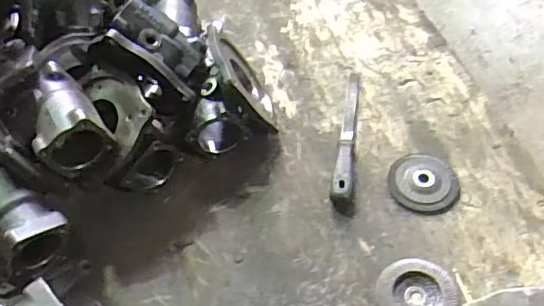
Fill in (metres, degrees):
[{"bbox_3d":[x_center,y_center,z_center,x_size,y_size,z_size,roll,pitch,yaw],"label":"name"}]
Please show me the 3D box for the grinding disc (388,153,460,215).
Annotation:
[{"bbox_3d":[0.216,0.038,0.798,0.094,0.018,0.100,-1,50,2],"label":"grinding disc"}]

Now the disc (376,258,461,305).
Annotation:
[{"bbox_3d":[0.179,0.174,0.689,0.094,0.016,0.094,-1,50,2],"label":"disc"}]

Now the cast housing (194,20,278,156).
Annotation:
[{"bbox_3d":[-0.079,-0.082,0.850,0.120,0.157,0.149,-35,42,7],"label":"cast housing"}]

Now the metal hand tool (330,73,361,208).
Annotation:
[{"bbox_3d":[0.115,-0.038,0.855,0.029,0.030,0.277,5,51,7],"label":"metal hand tool"}]

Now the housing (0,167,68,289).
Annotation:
[{"bbox_3d":[-0.311,0.081,0.670,0.097,0.080,0.131,-35,59,-22],"label":"housing"}]

